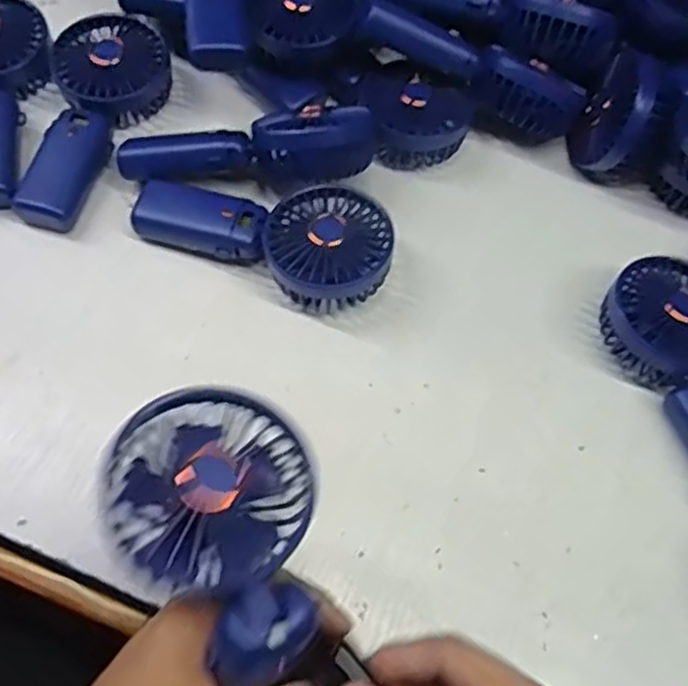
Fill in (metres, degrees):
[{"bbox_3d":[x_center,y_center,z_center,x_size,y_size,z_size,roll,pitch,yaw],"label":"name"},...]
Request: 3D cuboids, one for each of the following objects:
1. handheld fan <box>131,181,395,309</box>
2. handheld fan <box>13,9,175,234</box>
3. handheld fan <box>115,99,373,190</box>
[{"bbox_3d":[-0.052,-0.081,0.503,0.174,0.047,0.081,24,63,9],"label":"handheld fan"},{"bbox_3d":[-0.197,-0.169,0.539,0.081,0.044,0.183,22,62,8],"label":"handheld fan"},{"bbox_3d":[-0.068,-0.141,0.517,0.175,0.069,0.048,4,61,-2],"label":"handheld fan"}]

